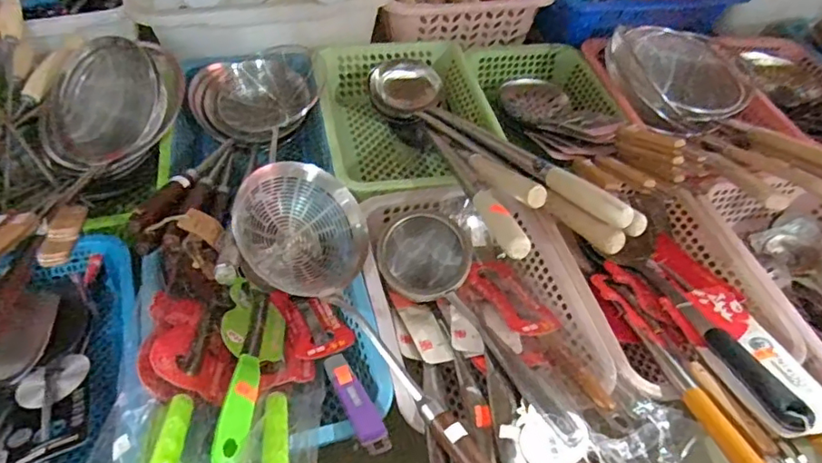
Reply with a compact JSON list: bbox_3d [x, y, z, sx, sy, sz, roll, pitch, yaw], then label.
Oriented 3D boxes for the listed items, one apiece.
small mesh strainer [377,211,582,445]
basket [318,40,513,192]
[{"bbox_3d":[0.065,0.093,0.589,0.094,0.077,0.300,-21,53,-23],"label":"small mesh strainer"},{"bbox_3d":[-0.011,-0.162,0.862,0.241,0.086,0.343,-7,49,-12],"label":"basket"}]

